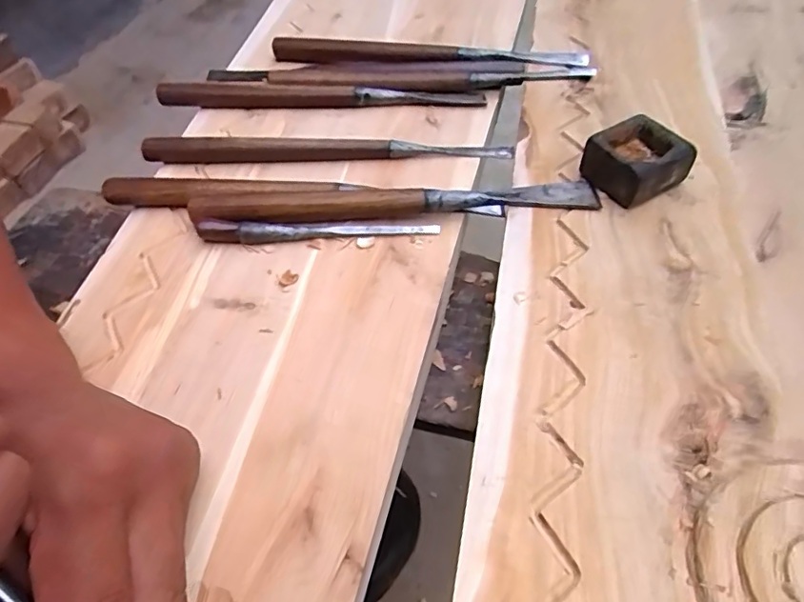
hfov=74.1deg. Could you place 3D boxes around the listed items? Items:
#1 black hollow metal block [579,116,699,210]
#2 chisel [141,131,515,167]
[{"bbox_3d":[0.145,-0.086,0.332,0.048,0.031,0.048,-27,55,-16],"label":"black hollow metal block"},{"bbox_3d":[-0.052,-0.109,0.371,0.252,0.017,0.016,-1,52,3],"label":"chisel"}]

